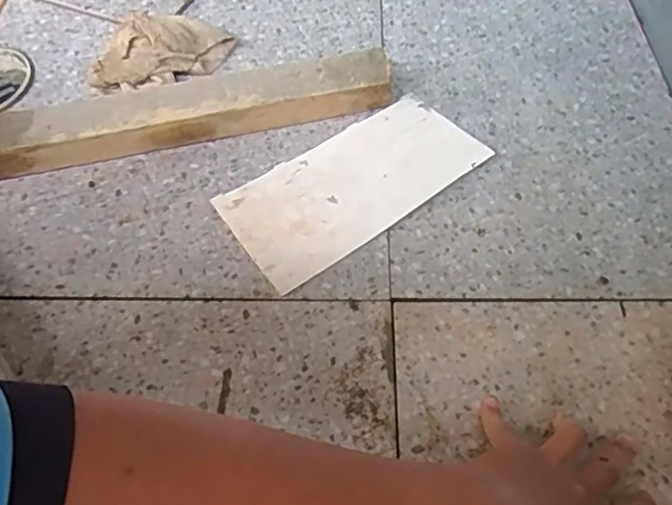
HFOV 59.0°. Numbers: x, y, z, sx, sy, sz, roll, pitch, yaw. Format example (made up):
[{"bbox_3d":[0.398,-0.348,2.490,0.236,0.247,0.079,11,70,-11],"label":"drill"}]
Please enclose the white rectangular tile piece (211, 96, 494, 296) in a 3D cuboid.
[{"bbox_3d":[0.019,-0.071,0.593,0.257,0.007,0.127,-32,61,-18],"label":"white rectangular tile piece"}]

